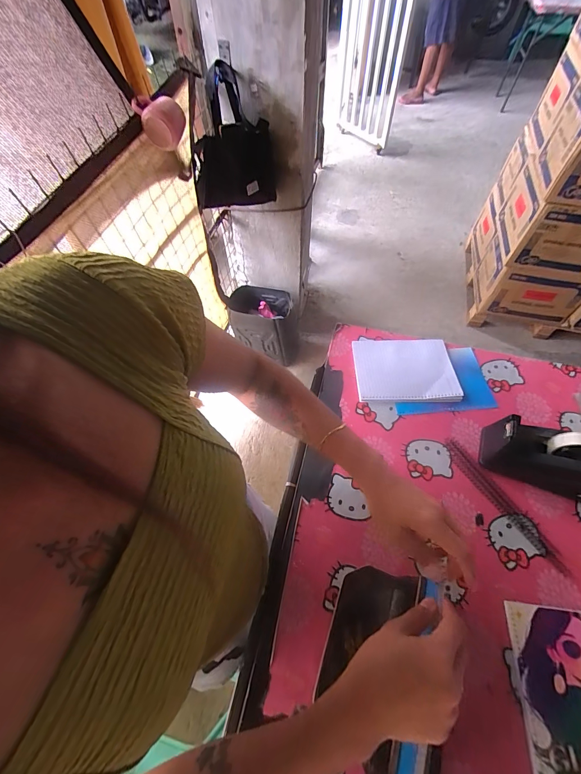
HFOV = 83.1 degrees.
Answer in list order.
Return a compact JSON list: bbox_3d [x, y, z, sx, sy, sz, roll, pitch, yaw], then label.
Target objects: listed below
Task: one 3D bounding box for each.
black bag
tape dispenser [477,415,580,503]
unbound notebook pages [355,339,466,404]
[{"bbox_3d":[-0.178,-0.735,1.005,0.244,0.300,0.155,2,60,2],"label":"black bag"},{"bbox_3d":[0.421,0.111,0.513,0.209,0.118,0.071,18,61,11],"label":"tape dispenser"},{"bbox_3d":[0.228,-0.036,0.661,0.190,0.019,0.148,0,60,1],"label":"unbound notebook pages"}]

